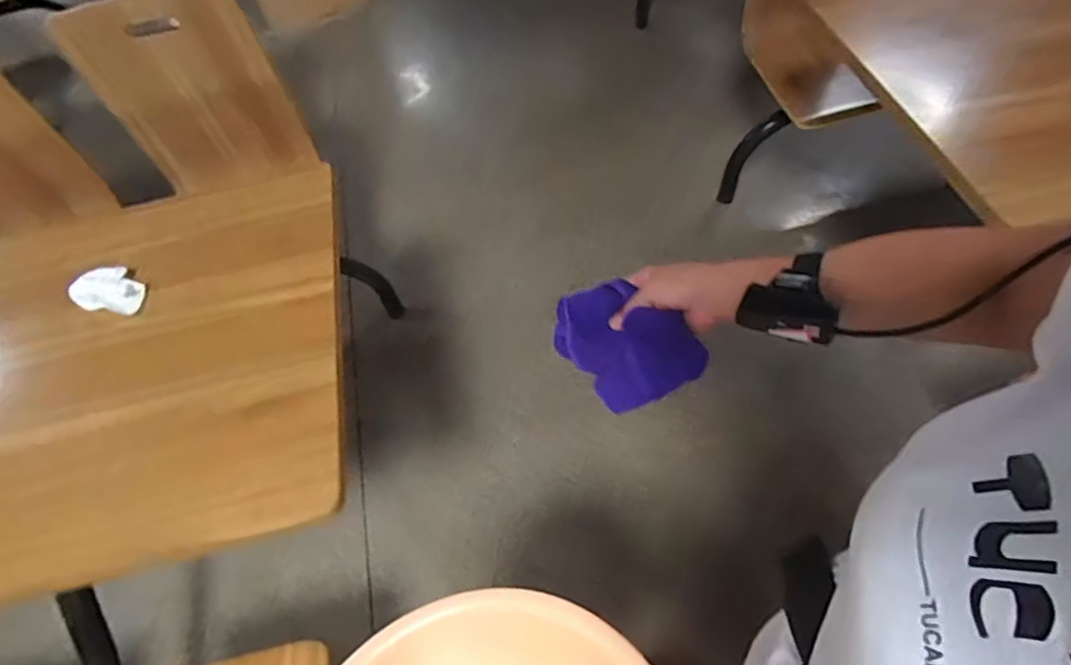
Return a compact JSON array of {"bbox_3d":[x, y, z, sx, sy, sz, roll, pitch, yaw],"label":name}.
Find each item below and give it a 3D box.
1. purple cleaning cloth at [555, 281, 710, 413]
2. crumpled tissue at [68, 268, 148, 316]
[{"bbox_3d":[0.088,0.010,0.559,0.123,0.131,0.021,-32,9,28],"label":"purple cleaning cloth"},{"bbox_3d":[-0.609,-0.059,0.800,0.096,0.032,0.062,4,57,8],"label":"crumpled tissue"}]

